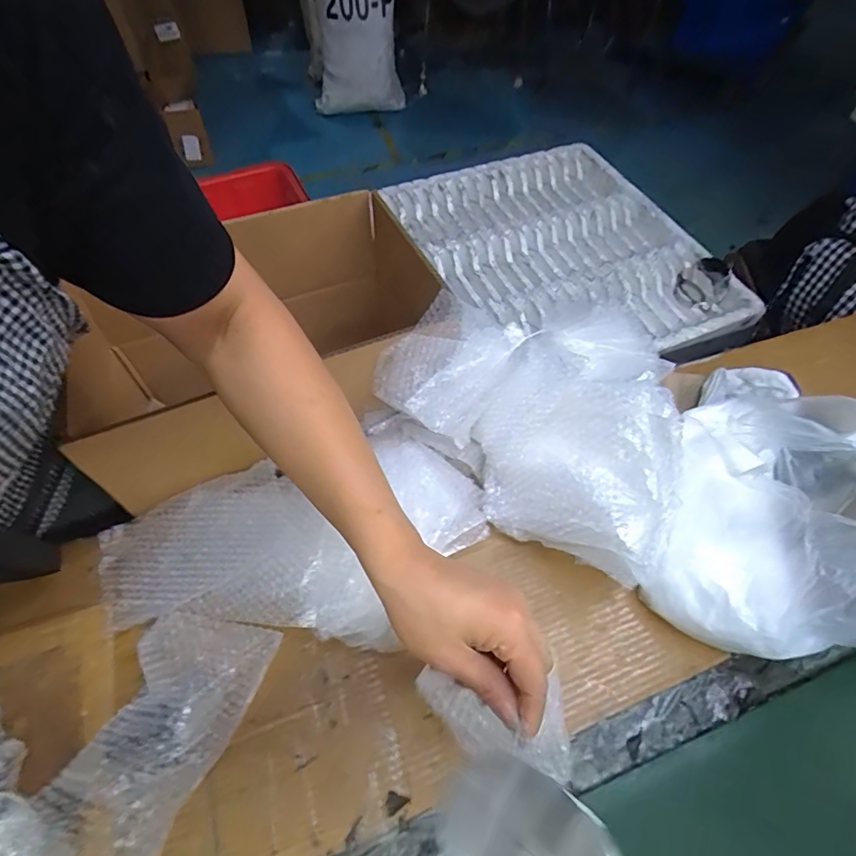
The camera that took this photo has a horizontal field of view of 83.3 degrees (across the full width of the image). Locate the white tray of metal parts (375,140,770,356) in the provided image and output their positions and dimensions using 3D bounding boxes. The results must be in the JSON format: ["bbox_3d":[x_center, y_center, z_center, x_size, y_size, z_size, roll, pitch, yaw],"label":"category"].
[{"bbox_3d":[0.240,-0.324,0.876,0.460,0.047,0.548,-19,60,-14],"label":"white tray of metal parts"}]

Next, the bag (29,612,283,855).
[{"bbox_3d":[-0.203,0.221,0.367,0.098,0.084,0.159,15,57,7],"label":"bag"}]

